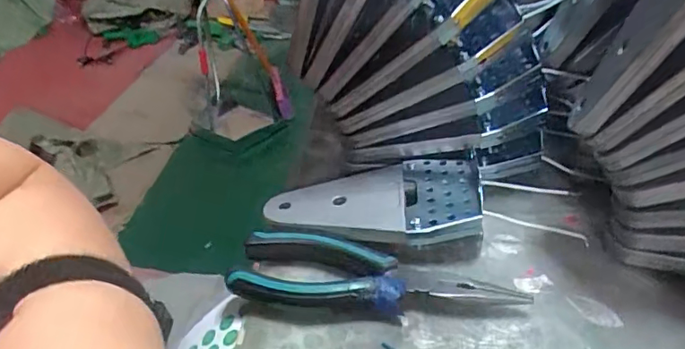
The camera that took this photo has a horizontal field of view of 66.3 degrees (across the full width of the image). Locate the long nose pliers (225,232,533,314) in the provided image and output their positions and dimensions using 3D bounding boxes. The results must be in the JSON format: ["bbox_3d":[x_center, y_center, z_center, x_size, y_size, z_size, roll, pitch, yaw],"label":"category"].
[{"bbox_3d":[0.018,0.056,0.295,0.153,0.025,0.046,0,35,3],"label":"long nose pliers"}]

